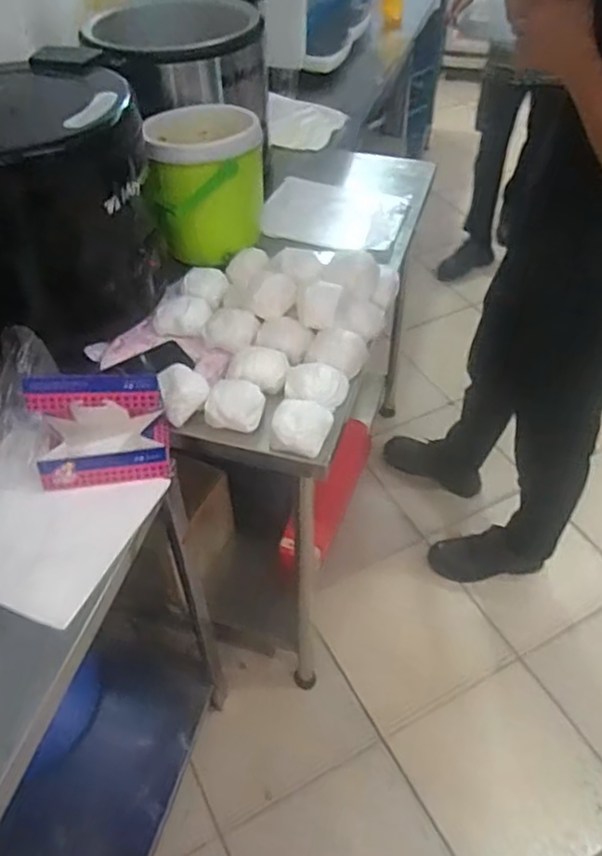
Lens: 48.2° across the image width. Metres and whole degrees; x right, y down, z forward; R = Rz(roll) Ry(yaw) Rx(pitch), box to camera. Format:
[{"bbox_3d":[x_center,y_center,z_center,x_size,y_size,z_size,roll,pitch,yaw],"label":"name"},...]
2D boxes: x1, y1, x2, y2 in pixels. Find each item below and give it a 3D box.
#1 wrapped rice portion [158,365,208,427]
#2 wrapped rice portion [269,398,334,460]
[{"bbox_3d":[-0.178,-0.054,1.033,0.070,0.061,0.077,-1,47,1],"label":"wrapped rice portion"},{"bbox_3d":[-0.002,-0.005,0.996,0.088,0.043,0.082,15,49,15],"label":"wrapped rice portion"}]

